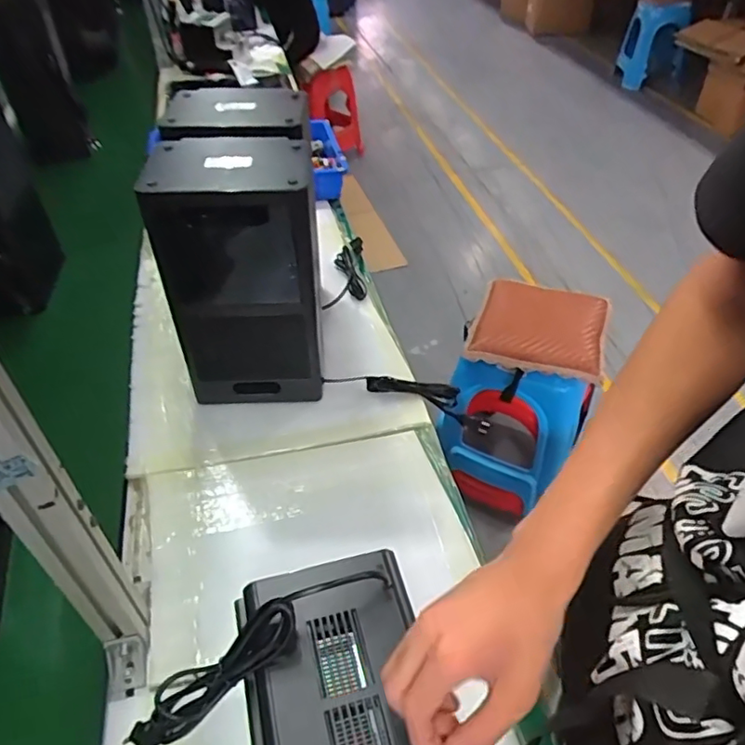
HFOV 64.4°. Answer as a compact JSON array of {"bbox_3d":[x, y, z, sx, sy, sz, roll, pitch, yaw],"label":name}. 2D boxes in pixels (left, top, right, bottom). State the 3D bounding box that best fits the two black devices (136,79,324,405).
[{"bbox_3d":[-0.192,-0.187,0.875,0.194,0.349,0.304,-7,43,-6],"label":"two black devices"}]

